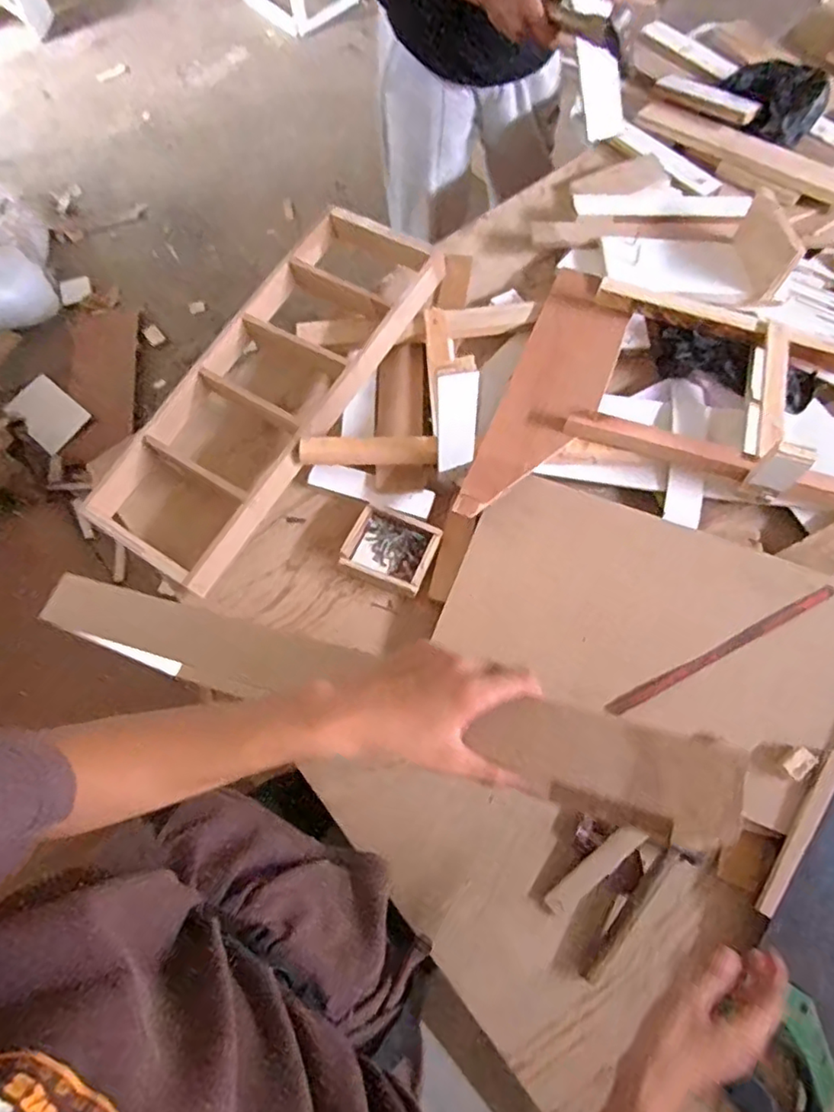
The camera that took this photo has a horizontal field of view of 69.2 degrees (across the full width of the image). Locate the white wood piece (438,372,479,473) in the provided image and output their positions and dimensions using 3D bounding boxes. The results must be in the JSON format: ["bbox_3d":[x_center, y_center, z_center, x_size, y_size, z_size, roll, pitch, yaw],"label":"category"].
[{"bbox_3d":[0.048,-0.156,0.716,0.046,0.163,0.020,-9,68,-2],"label":"white wood piece"}]

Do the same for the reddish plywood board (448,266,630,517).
[{"bbox_3d":[0.194,-0.231,0.850,0.126,0.020,0.457,22,67,6],"label":"reddish plywood board"}]

